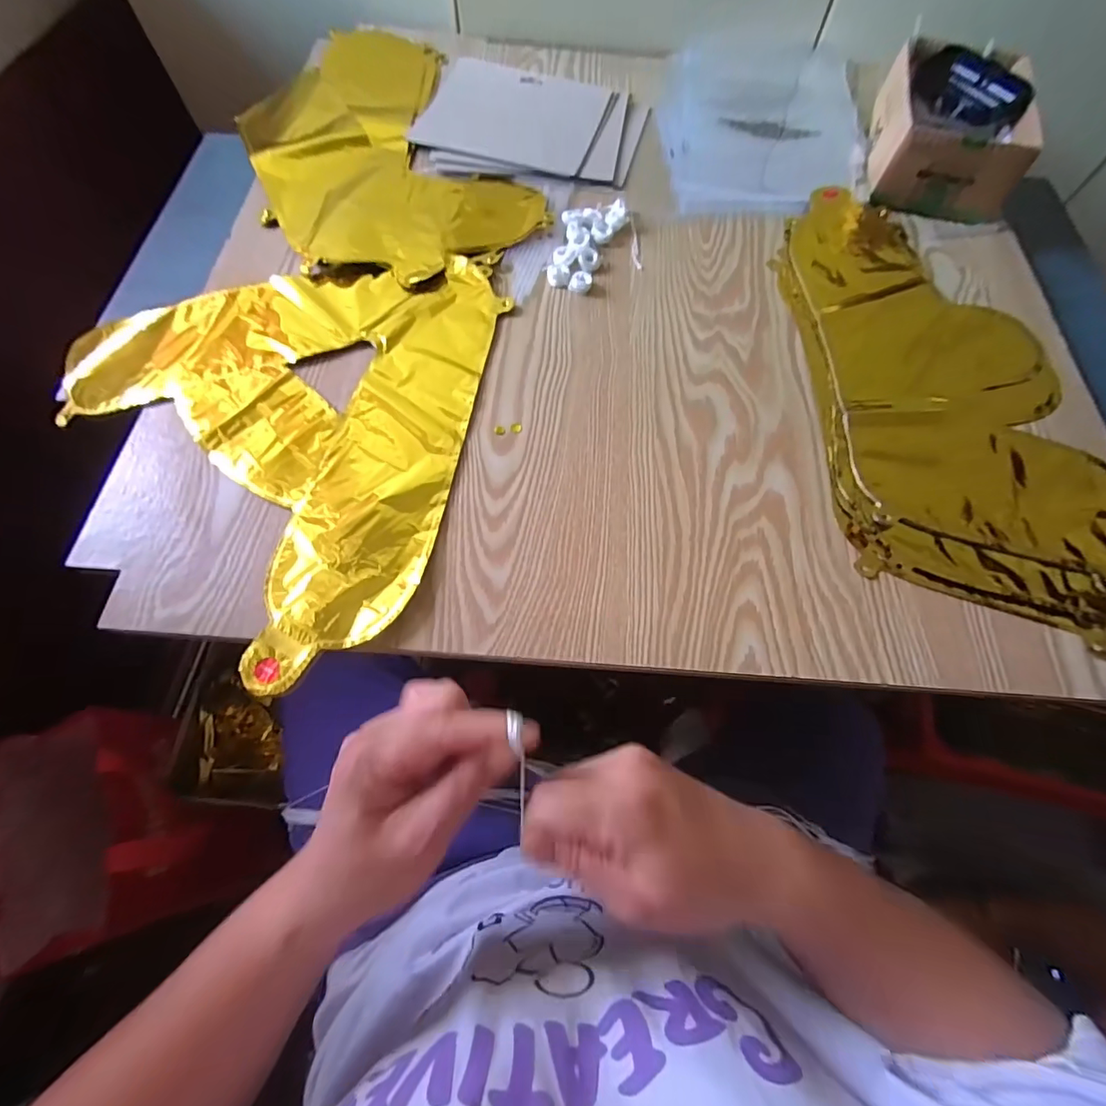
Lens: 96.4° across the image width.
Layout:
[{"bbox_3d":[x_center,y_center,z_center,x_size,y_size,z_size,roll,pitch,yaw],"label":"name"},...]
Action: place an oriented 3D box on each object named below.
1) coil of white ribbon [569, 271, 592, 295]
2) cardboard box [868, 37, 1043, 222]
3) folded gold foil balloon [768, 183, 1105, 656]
[{"bbox_3d":[0.026,-0.255,0.465,0.021,0.010,0.018,10,67,3],"label":"coil of white ribbon"},{"bbox_3d":[0.414,-0.441,0.519,0.128,0.067,0.191,14,67,5],"label":"cardboard box"},{"bbox_3d":[0.330,-0.153,0.427,0.218,0.010,0.450,0,66,-1],"label":"folded gold foil balloon"}]

